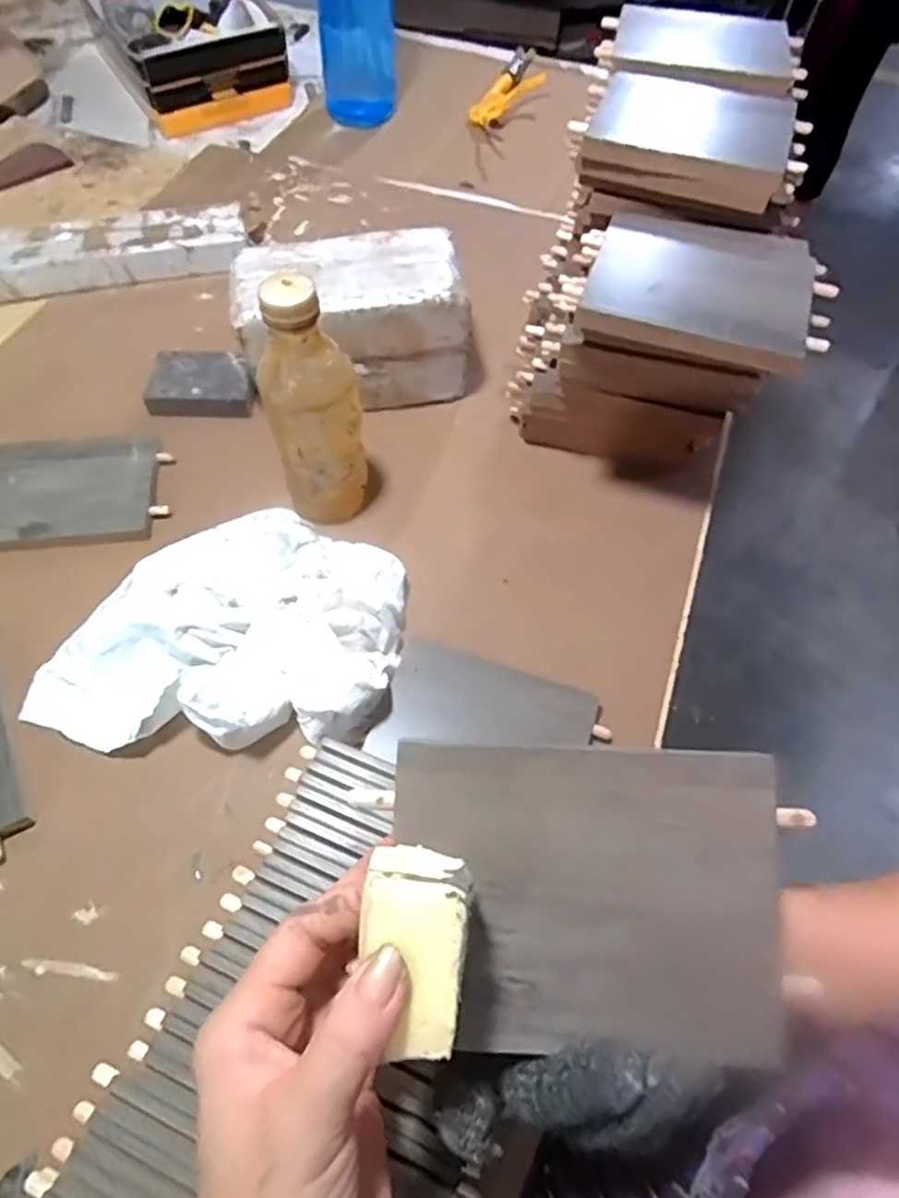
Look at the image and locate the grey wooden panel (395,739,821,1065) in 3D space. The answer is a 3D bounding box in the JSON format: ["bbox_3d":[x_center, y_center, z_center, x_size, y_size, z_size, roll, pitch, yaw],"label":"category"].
[{"bbox_3d":[0.056,0.116,0.276,0.151,0.007,0.113,2,82,1],"label":"grey wooden panel"}]

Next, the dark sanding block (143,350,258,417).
[{"bbox_3d":[-0.243,-0.210,0.692,0.098,0.025,0.074,-1,60,-3],"label":"dark sanding block"}]

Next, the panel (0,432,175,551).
[{"bbox_3d":[-0.341,-0.096,0.623,0.170,0.020,0.119,-7,60,-6],"label":"panel"}]

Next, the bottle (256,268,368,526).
[{"bbox_3d":[-0.102,-0.143,0.552,0.067,0.213,0.069,11,60,4],"label":"bottle"}]

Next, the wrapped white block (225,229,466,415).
[{"bbox_3d":[-0.090,-0.255,0.667,0.212,0.135,0.106,-9,60,-7],"label":"wrapped white block"}]

